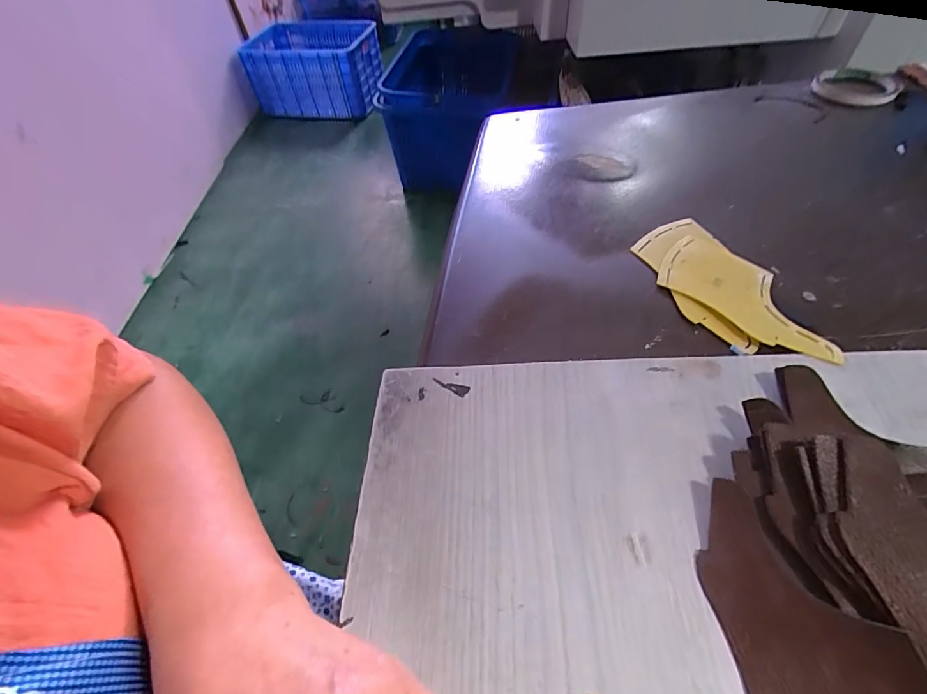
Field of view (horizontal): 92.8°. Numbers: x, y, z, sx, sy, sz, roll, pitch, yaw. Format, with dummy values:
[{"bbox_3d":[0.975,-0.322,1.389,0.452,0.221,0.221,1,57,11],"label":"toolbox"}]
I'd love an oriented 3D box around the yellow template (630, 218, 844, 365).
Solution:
[{"bbox_3d":[0.199,-0.047,0.342,0.076,0.006,0.164,-16,52,-9],"label":"yellow template"}]

